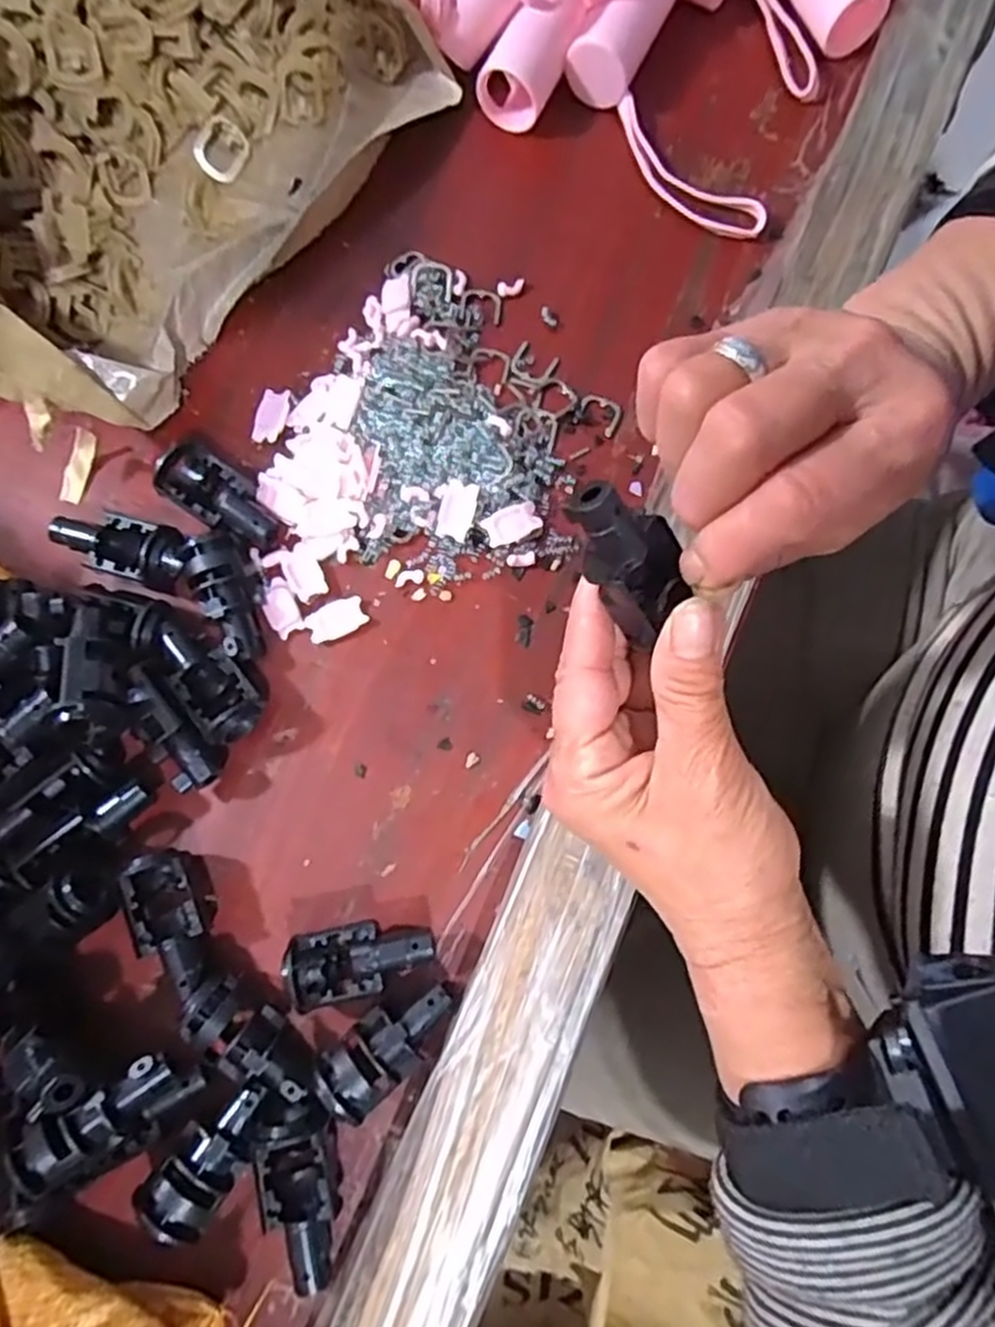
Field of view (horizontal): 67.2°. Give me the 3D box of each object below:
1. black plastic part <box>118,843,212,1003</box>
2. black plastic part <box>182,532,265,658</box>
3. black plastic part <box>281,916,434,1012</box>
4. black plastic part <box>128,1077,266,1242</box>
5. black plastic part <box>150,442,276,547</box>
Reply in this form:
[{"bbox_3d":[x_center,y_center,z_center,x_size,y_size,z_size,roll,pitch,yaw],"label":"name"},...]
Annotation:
[{"bbox_3d":[-0.122,0.097,0.279,0.024,0.022,0.051,-23,79,-5],"label":"black plastic part"},{"bbox_3d":[-0.109,-0.026,0.304,0.024,0.019,0.047,-20,78,-4],"label":"black plastic part"},{"bbox_3d":[-0.050,0.108,0.278,0.053,0.021,0.024,-13,78,-3],"label":"black plastic part"},{"bbox_3d":[-0.100,0.171,0.262,0.026,0.019,0.051,34,66,7],"label":"black plastic part"},{"bbox_3d":[-0.117,-0.070,0.315,0.056,0.018,0.025,33,80,7],"label":"black plastic part"}]

